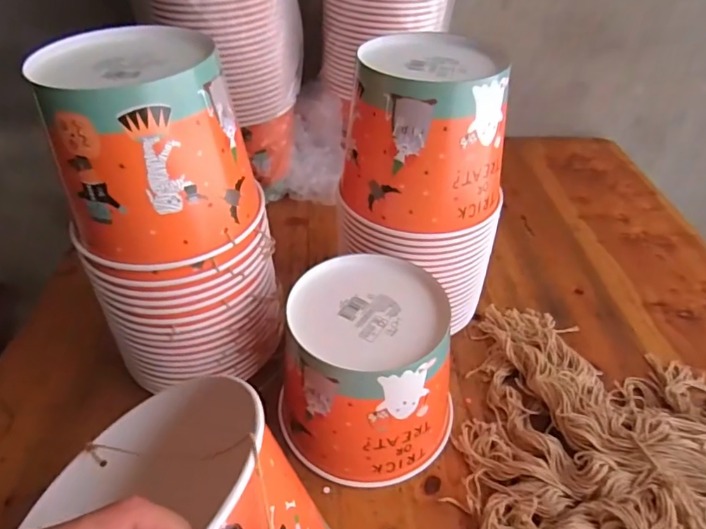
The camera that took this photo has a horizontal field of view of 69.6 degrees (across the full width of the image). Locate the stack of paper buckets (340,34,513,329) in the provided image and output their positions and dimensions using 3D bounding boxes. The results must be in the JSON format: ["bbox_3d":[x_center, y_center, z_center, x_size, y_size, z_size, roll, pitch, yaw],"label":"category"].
[{"bbox_3d":[0.067,-0.062,0.508,0.130,0.272,0.132,-28,49,-30],"label":"stack of paper buckets"}]

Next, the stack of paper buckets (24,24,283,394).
[{"bbox_3d":[-0.149,-0.035,0.440,0.147,0.277,0.130,-6,42,-9],"label":"stack of paper buckets"}]

